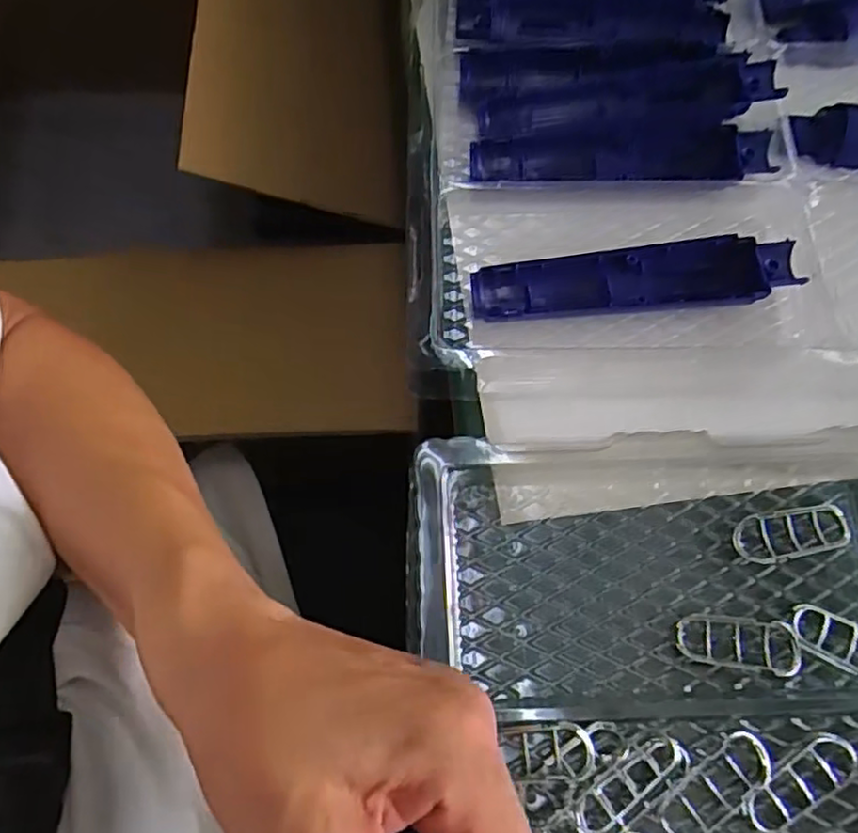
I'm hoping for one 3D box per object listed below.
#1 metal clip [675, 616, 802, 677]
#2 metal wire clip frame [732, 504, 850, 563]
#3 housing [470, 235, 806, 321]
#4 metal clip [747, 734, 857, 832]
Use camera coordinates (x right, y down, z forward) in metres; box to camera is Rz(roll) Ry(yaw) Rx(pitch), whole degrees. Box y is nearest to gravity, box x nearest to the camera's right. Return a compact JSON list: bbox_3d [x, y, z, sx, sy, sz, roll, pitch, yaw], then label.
[{"bbox_3d":[0.135,0.100,0.296,0.051,0.010,0.022,4,69,3],"label":"metal clip"},{"bbox_3d":[0.168,0.054,0.313,0.052,0.009,0.022,-7,69,-1],"label":"metal wire clip frame"},{"bbox_3d":[0.106,-0.071,0.356,0.166,0.015,0.037,-1,69,1],"label":"housing"},{"bbox_3d":[0.153,0.151,0.278,0.052,0.008,0.020,-32,72,-11],"label":"metal clip"}]

